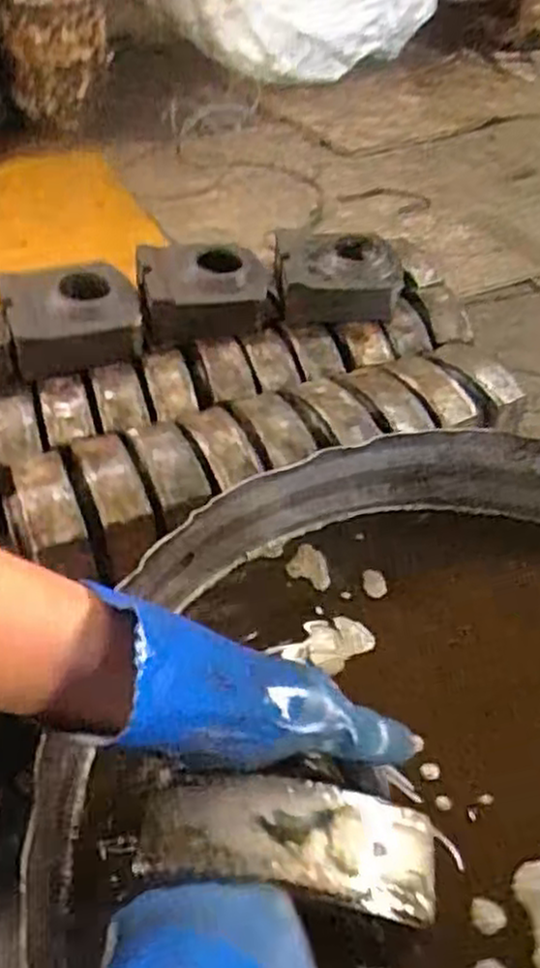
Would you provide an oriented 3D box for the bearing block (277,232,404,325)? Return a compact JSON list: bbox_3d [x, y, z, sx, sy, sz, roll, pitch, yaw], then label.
[{"bbox_3d":[0.106,-0.316,1.191,0.182,0.071,0.126,-3,46,-4],"label":"bearing block"}]

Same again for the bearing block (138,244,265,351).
[{"bbox_3d":[-0.101,-0.293,1.170,0.192,0.093,0.156,-7,46,-7],"label":"bearing block"}]

